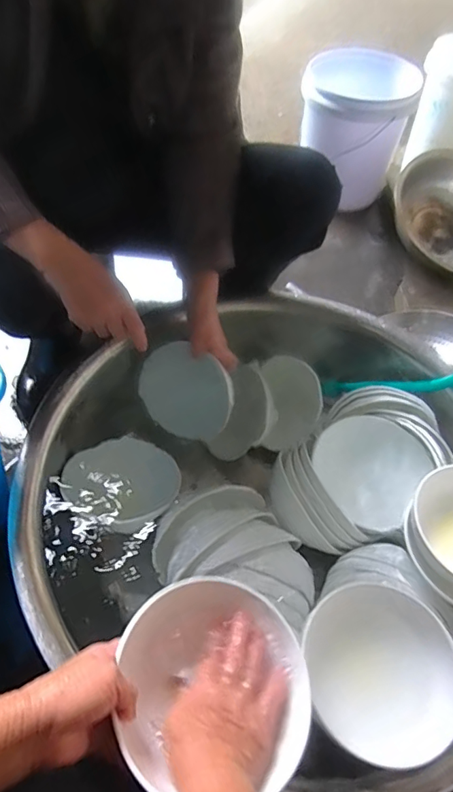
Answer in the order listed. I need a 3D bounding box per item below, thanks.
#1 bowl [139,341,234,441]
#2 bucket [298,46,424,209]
[{"bbox_3d":[-0.064,-0.007,0.824,0.165,0.050,0.139,20,97,15],"label":"bowl"},{"bbox_3d":[0.333,-0.715,1.325,0.275,0.290,0.277,3,52,-3],"label":"bucket"}]

